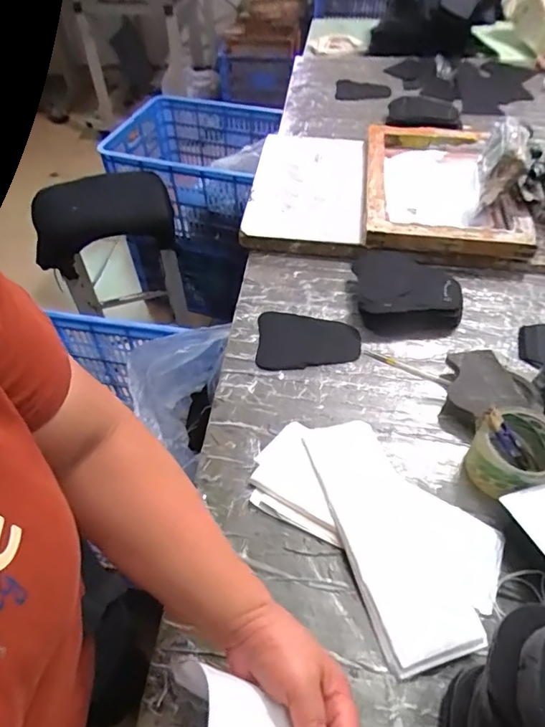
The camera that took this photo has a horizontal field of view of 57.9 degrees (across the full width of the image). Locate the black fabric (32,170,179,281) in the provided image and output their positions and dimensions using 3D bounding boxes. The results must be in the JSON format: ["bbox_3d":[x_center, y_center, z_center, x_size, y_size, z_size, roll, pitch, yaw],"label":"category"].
[{"bbox_3d":[-0.450,-0.368,1.319,0.363,0.180,0.117,-12,51,-9],"label":"black fabric"}]

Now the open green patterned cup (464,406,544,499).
[{"bbox_3d":[0.276,0.101,0.560,0.092,0.073,0.088,-1,50,1],"label":"open green patterned cup"}]

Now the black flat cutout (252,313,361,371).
[{"bbox_3d":[0.052,-0.033,0.712,0.145,0.010,0.098,1,50,2],"label":"black flat cutout"}]

